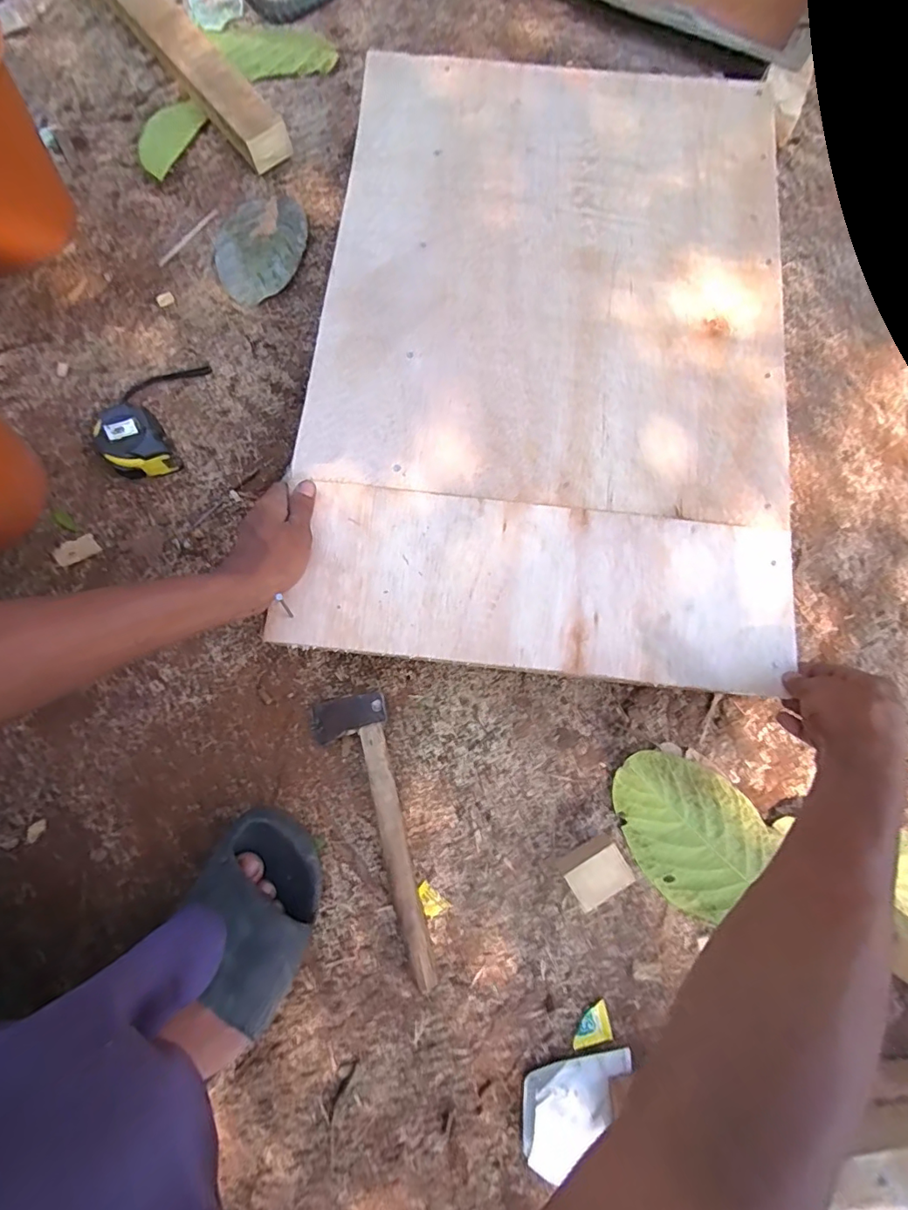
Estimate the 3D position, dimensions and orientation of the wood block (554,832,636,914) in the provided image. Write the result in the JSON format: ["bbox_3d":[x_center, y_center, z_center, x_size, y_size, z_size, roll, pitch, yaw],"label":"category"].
[{"bbox_3d":[0.128,0.243,0.457,0.055,0.040,0.041,-28,81,-6],"label":"wood block"}]

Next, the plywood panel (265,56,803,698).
[{"bbox_3d":[0.105,-0.279,0.522,0.480,0.013,0.691,6,79,0],"label":"plywood panel"}]

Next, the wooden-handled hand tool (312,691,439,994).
[{"bbox_3d":[-0.078,0.212,0.463,0.072,0.031,0.254,-12,79,-4],"label":"wooden-handled hand tool"}]

